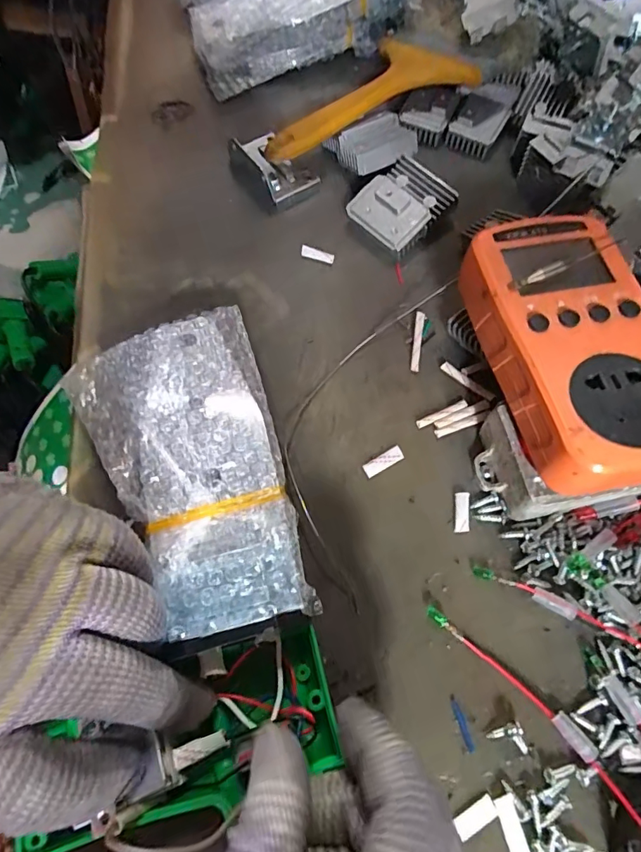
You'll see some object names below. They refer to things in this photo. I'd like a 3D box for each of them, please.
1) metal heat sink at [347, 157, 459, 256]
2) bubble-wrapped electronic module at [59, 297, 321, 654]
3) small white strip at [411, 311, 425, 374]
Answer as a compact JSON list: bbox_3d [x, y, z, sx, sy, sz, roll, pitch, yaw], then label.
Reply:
[{"bbox_3d":[0.052,-0.138,0.304,0.058,0.020,0.047,-41,71,-14],"label":"metal heat sink"},{"bbox_3d":[-0.057,0.015,0.216,0.086,0.018,0.153,-23,64,-8],"label":"bubble-wrapped electronic module"},{"bbox_3d":[0.056,-0.049,0.276,0.005,0.005,0.037,8,67,6],"label":"small white strip"}]

